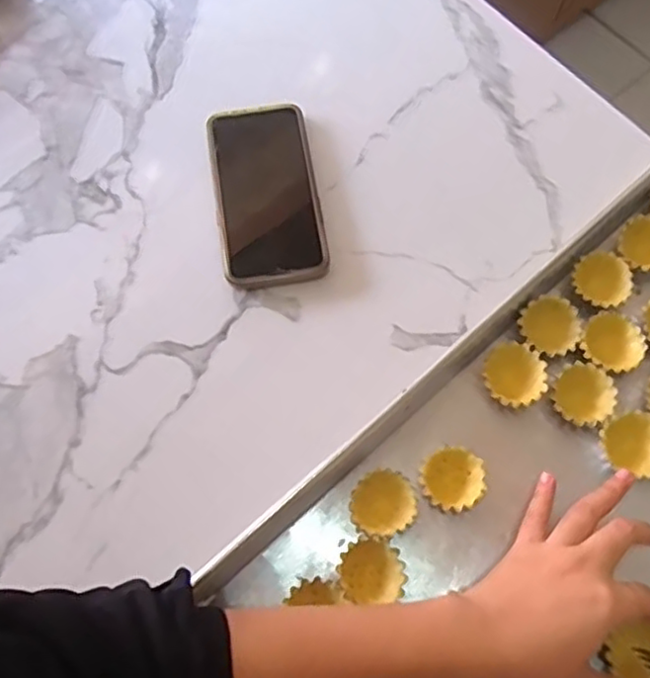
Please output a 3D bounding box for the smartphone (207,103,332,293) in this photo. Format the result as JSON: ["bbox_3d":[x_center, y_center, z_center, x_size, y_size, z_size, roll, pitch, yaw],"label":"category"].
[{"bbox_3d":[-0.046,-0.119,0.534,0.082,0.019,0.161,-8,69,-2],"label":"smartphone"}]

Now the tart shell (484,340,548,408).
[{"bbox_3d":[0.137,0.027,0.473,0.042,0.017,0.045,0,69,1],"label":"tart shell"}]

